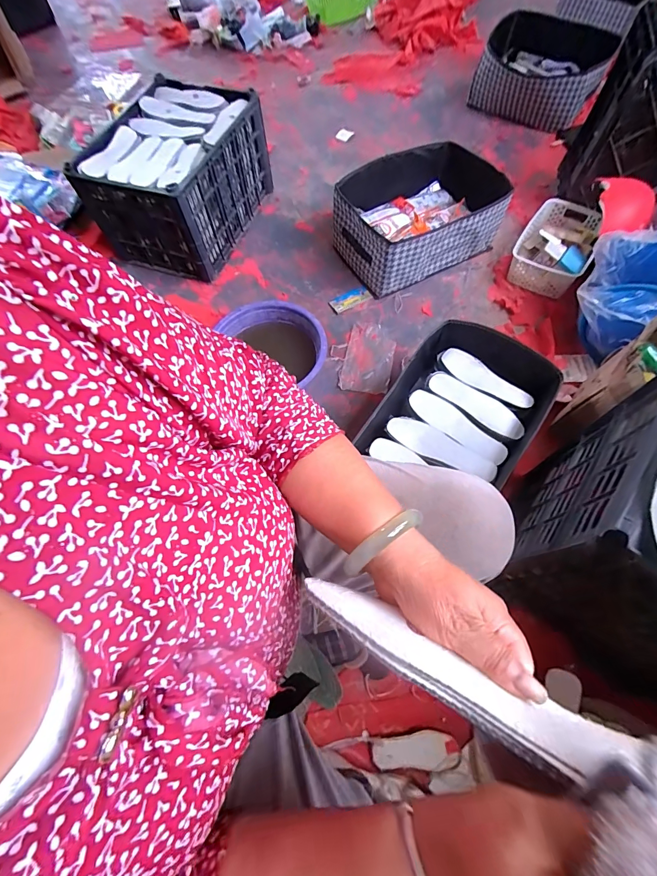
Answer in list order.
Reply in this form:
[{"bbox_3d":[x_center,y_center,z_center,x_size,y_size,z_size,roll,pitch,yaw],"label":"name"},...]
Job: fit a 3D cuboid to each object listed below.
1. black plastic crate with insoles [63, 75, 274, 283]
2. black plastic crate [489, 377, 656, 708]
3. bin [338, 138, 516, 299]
[{"bbox_3d":[-0.464,-0.808,1.180,0.390,0.296,0.483,19,69,11],"label":"black plastic crate with insoles"},{"bbox_3d":[0.479,0.163,0.519,0.325,0.410,0.274,33,72,16],"label":"black plastic crate"},{"bbox_3d":[0.280,-0.659,1.103,0.486,0.180,0.332,-26,68,-8],"label":"bin"}]

